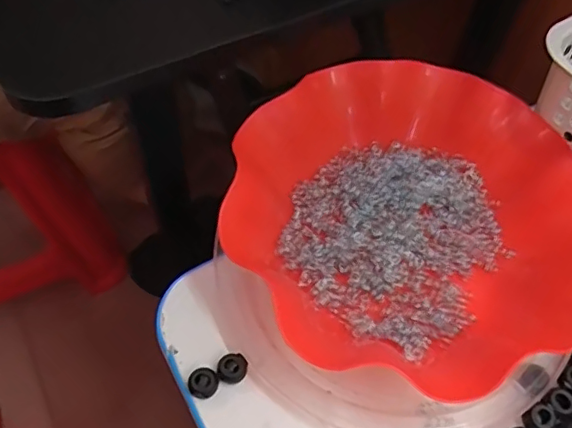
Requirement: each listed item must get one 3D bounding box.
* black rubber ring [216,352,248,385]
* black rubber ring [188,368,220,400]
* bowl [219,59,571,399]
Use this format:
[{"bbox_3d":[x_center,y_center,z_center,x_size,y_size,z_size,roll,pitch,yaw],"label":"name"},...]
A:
[{"bbox_3d":[-0.033,0.094,0.339,0.018,0.008,0.016,-4,58,-5],"label":"black rubber ring"},{"bbox_3d":[-0.049,0.101,0.333,0.017,0.011,0.017,1,58,-2],"label":"black rubber ring"},{"bbox_3d":[0.077,0.004,0.364,0.215,0.068,0.208,1,58,-2],"label":"bowl"}]

